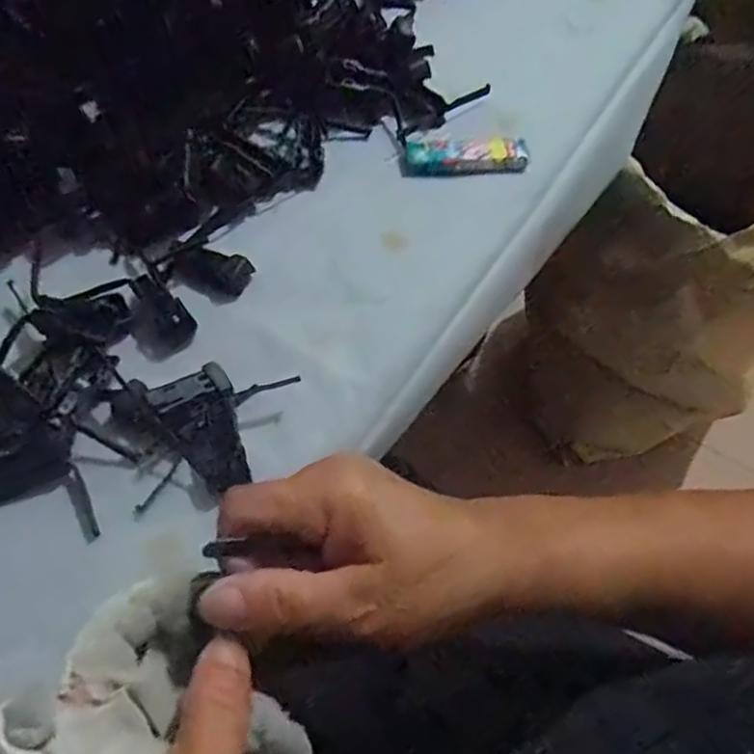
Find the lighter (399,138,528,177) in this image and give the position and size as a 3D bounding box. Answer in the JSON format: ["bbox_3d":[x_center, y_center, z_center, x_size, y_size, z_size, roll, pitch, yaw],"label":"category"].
[{"bbox_3d":[0.057,-0.147,0.431,0.081,0.019,0.022,-2,61,-3],"label":"lighter"}]

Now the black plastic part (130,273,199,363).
[{"bbox_3d":[-0.123,-0.035,0.363,0.032,0.012,0.046,-28,65,-16],"label":"black plastic part"}]

